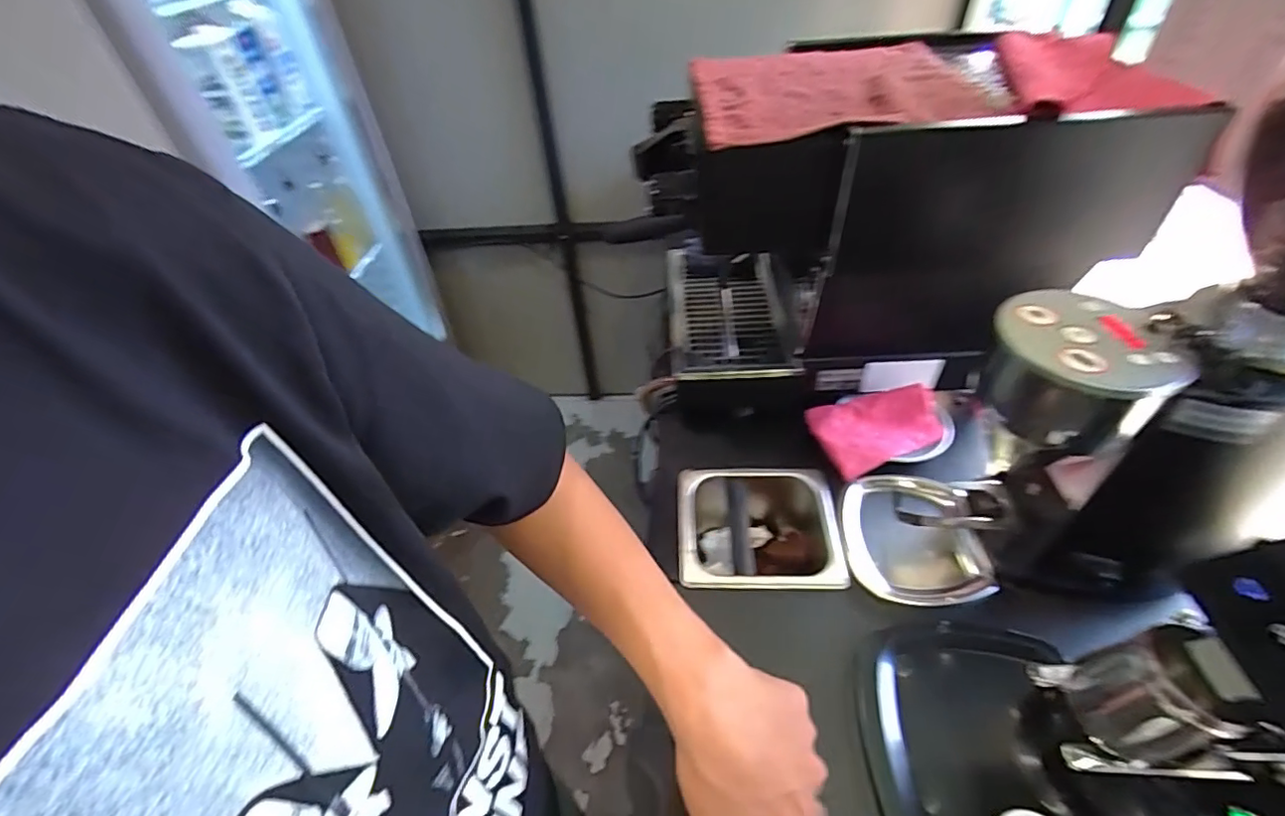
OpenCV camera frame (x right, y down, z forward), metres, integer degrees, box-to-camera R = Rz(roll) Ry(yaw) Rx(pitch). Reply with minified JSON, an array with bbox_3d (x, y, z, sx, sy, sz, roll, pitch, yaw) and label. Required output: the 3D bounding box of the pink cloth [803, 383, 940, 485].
[{"bbox_3d":[0.296,0.032,0.694,0.156,0.022,0.105,-7,61,4],"label":"pink cloth"}]

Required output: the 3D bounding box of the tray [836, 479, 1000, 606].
[{"bbox_3d":[0.307,0.178,0.641,0.142,0.122,0.154,6,46,12],"label":"tray"}]

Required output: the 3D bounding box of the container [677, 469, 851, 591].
[{"bbox_3d":[0.138,0.169,0.680,0.181,0.112,0.170,-1,45,5],"label":"container"}]

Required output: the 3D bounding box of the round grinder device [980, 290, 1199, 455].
[{"bbox_3d":[0.333,-0.022,0.444,0.118,0.096,0.125,-36,52,-27],"label":"round grinder device"}]

